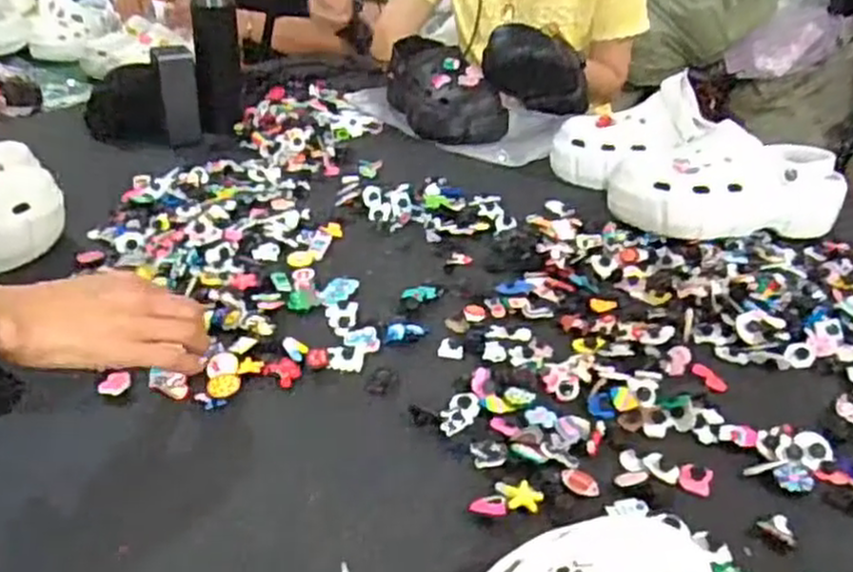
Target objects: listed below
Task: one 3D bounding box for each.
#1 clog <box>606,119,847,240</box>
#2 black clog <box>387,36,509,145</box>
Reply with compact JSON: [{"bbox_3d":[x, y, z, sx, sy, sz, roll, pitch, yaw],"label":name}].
[{"bbox_3d":[0.337,-0.114,0.858,0.241,0.093,0.114,-8,32,-13],"label":"clog"},{"bbox_3d":[0.017,-0.300,1.168,0.123,0.093,0.300,-12,33,-19],"label":"black clog"}]

